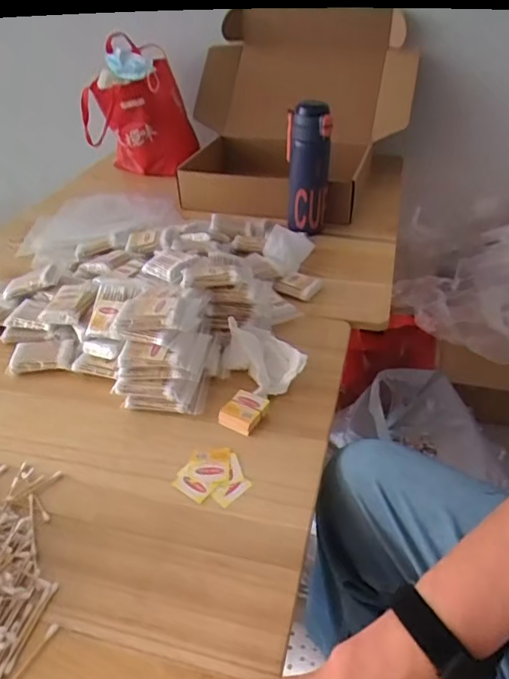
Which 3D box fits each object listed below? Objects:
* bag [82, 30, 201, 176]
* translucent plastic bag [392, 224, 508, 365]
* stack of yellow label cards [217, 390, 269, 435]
[{"bbox_3d":[-0.281,-0.552,1.279,0.247,0.284,0.186,-1,33,-1],"label":"bag"},{"bbox_3d":[0.479,-0.096,1.040,0.369,0.204,0.179,0,35,2],"label":"translucent plastic bag"},{"bbox_3d":[-0.012,0.083,0.600,0.042,0.023,0.045,15,39,22],"label":"stack of yellow label cards"}]

